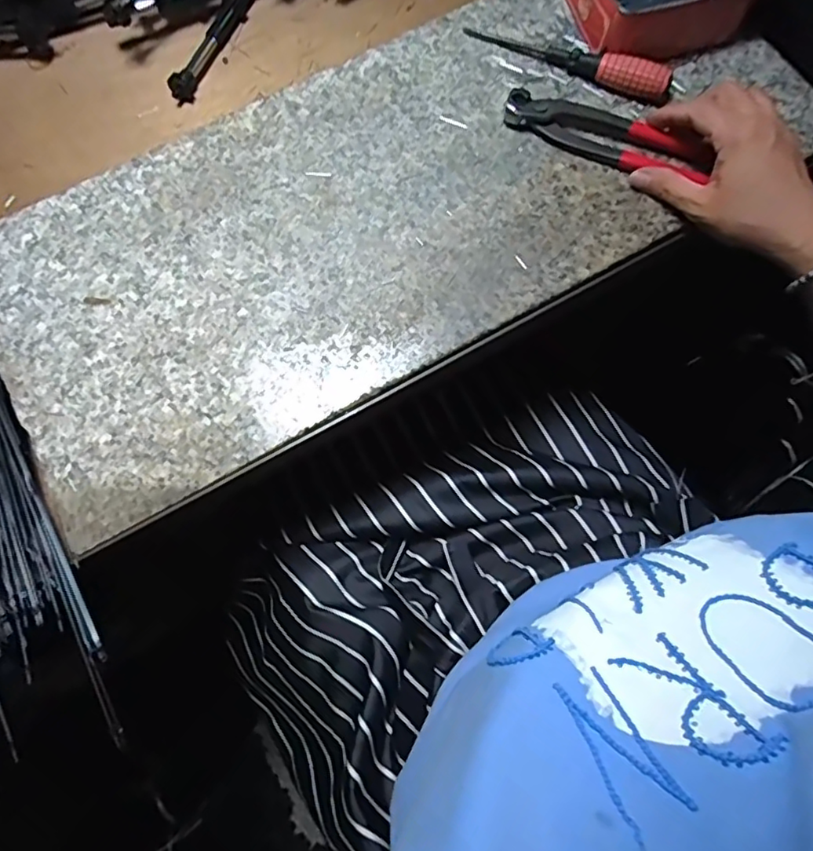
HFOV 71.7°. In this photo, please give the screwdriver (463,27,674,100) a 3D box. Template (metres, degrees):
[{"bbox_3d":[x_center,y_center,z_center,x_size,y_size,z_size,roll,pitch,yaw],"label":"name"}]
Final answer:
[{"bbox_3d":[0.122,-0.285,0.430,0.159,0.027,0.017,29,77,7],"label":"screwdriver"}]

